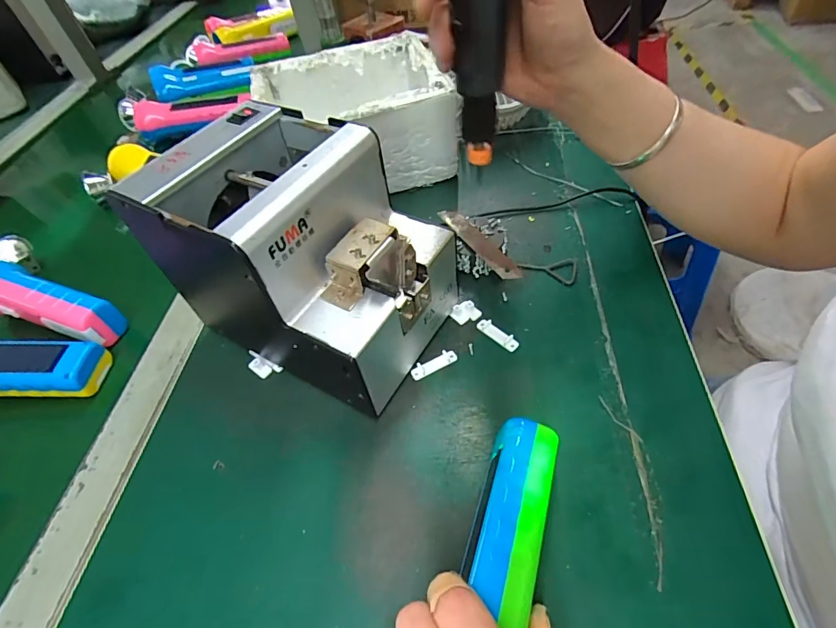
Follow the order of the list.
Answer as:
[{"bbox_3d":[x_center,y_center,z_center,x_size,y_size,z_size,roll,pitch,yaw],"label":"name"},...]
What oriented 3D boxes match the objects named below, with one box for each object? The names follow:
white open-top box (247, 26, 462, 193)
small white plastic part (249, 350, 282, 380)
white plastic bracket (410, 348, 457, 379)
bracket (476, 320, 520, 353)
[{"bbox_3d":[-0.071,-0.212,0.481,0.185,0.095,0.160,-17,51,-7],"label":"white open-top box"},{"bbox_3d":[-0.125,0.041,0.347,0.033,0.007,0.014,24,57,22],"label":"small white plastic part"},{"bbox_3d":[0.012,0.038,0.335,0.038,0.005,0.011,-24,53,-14],"label":"white plastic bracket"},{"bbox_3d":[0.064,0.015,0.347,0.011,0.005,0.039,-39,58,-24],"label":"bracket"}]

